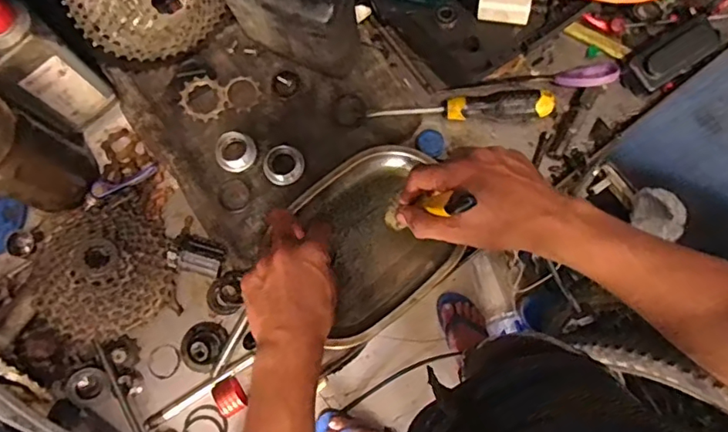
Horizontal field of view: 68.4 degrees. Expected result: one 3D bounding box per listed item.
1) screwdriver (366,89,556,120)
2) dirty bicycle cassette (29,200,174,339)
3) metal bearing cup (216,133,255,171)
[{"bbox_3d":[0.105,-0.120,0.580,0.192,0.033,0.029,-1,79,-1],"label":"screwdriver"},{"bbox_3d":[-0.261,0.052,0.526,0.118,0.053,0.126,0,79,0],"label":"dirty bicycle cassette"},{"bbox_3d":[-0.139,-0.069,0.572,0.041,0.017,0.039,0,79,0],"label":"metal bearing cup"}]

